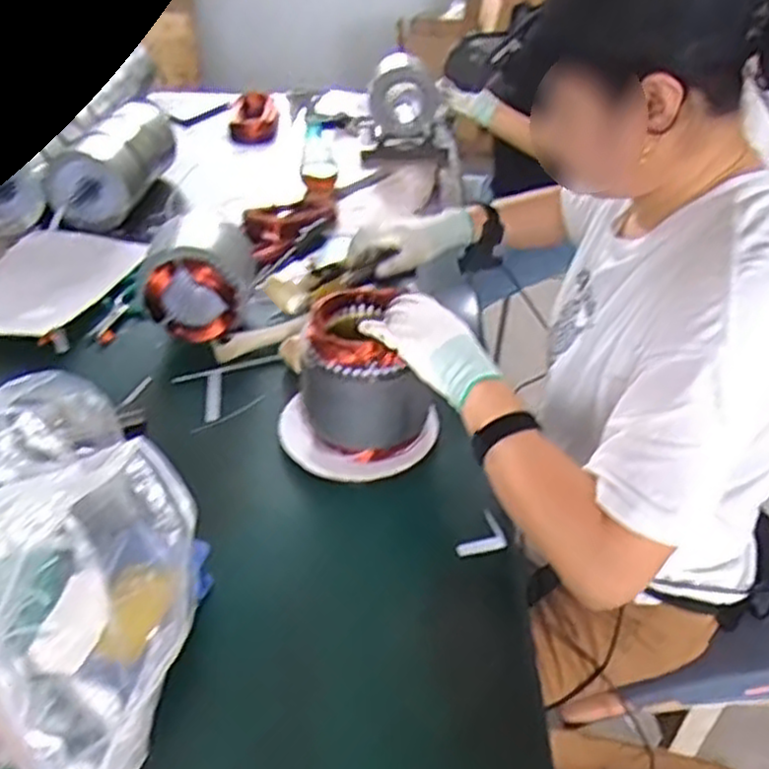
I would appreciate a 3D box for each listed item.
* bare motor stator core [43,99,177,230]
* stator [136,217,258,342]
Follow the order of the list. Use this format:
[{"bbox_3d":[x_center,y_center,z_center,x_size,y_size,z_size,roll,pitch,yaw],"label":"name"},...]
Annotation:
[{"bbox_3d":[-0.522,-0.451,1.511,0.139,0.140,0.359,7,39,9],"label":"bare motor stator core"},{"bbox_3d":[-0.270,-0.156,1.109,0.144,0.175,0.144,7,38,8],"label":"stator"}]

